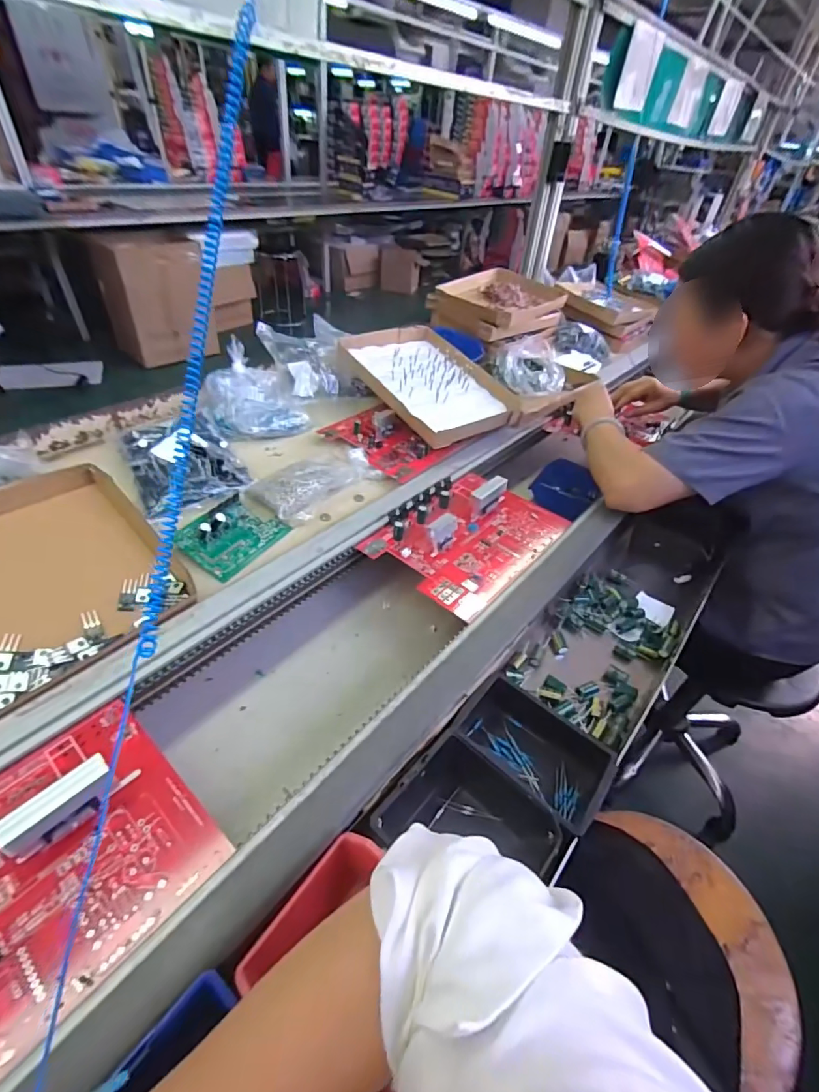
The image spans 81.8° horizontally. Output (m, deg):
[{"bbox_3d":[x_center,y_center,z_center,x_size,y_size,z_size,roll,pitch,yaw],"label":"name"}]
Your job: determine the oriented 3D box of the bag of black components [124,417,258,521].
[{"bbox_3d":[-0.350,-0.132,0.726,0.156,0.062,0.182,-27,48,-31],"label":"bag of black components"}]

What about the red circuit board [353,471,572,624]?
[{"bbox_3d":[0.093,-0.024,0.708,0.203,0.057,0.284,30,47,29],"label":"red circuit board"}]

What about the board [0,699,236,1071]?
[{"bbox_3d":[-0.309,0.253,0.332,0.201,0.050,0.289,29,46,28],"label":"board"}]

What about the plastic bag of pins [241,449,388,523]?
[{"bbox_3d":[-0.150,-0.109,0.748,0.115,0.035,0.197,27,46,27],"label":"plastic bag of pins"}]

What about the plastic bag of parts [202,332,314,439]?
[{"bbox_3d":[-0.282,-0.272,0.847,0.170,0.106,0.164,-15,43,-20],"label":"plastic bag of parts"}]

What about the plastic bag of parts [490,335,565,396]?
[{"bbox_3d":[0.282,-0.432,1.118,0.167,0.073,0.167,5,40,3],"label":"plastic bag of parts"}]

